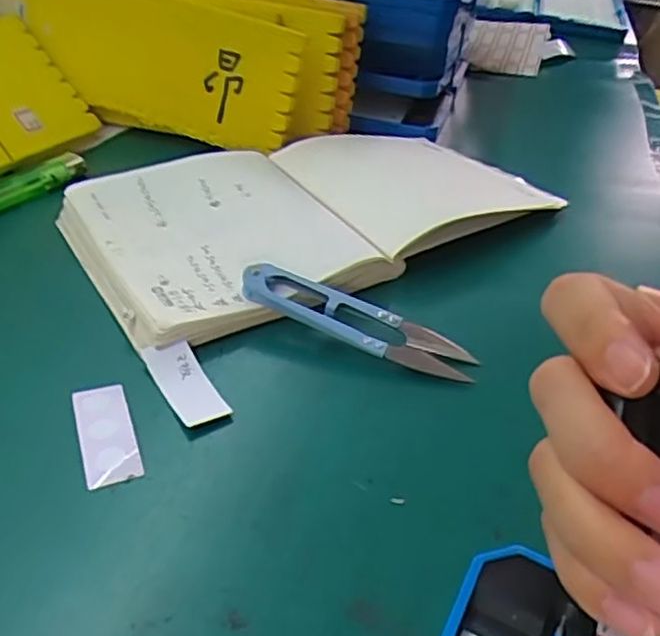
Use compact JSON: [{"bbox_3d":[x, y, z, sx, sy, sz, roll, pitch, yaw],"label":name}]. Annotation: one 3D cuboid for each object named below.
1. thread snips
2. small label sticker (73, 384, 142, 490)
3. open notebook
[{"bbox_3d":[0.011,0.000,0.282,0.100,0.015,0.023,18,40,14],"label":"thread snips"},{"bbox_3d":[-0.079,0.040,0.238,0.018,0.004,0.045,-11,41,-20],"label":"small label sticker"},{"bbox_3d":[-0.006,-0.061,0.356,0.241,0.019,0.124,-20,44,-28],"label":"open notebook"}]

